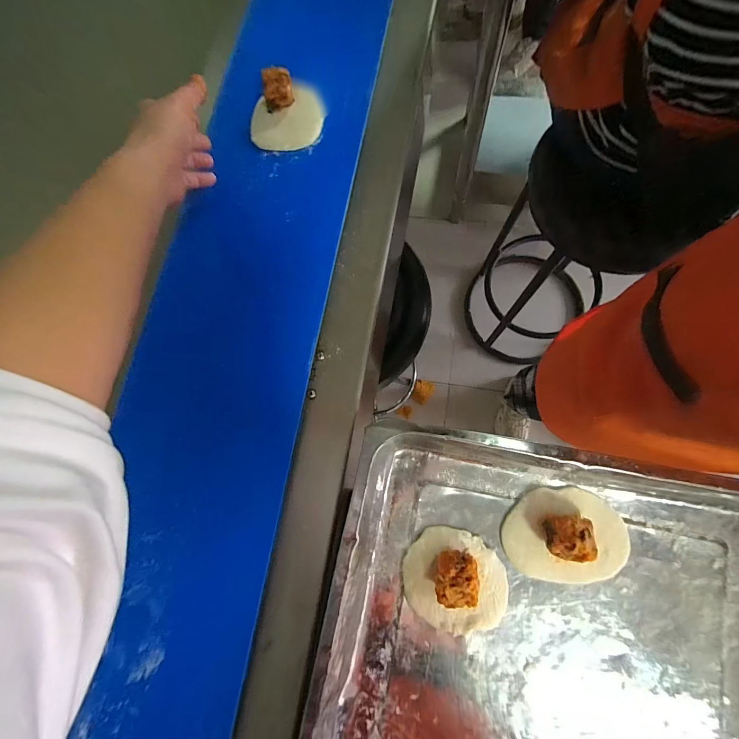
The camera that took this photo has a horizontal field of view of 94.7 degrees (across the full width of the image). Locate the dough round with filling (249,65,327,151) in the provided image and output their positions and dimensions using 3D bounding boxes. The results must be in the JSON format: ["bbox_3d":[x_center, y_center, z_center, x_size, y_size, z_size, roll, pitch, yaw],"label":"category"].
[{"bbox_3d":[-0.098,-0.296,0.386,0.087,0.034,0.080,-1,77,6],"label":"dough round with filling"}]

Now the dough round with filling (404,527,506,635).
[{"bbox_3d":[0.080,0.195,0.306,0.098,0.030,0.083,39,84,13],"label":"dough round with filling"}]

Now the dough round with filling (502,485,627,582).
[{"bbox_3d":[0.182,0.152,0.301,0.105,0.035,0.082,11,78,8],"label":"dough round with filling"}]

